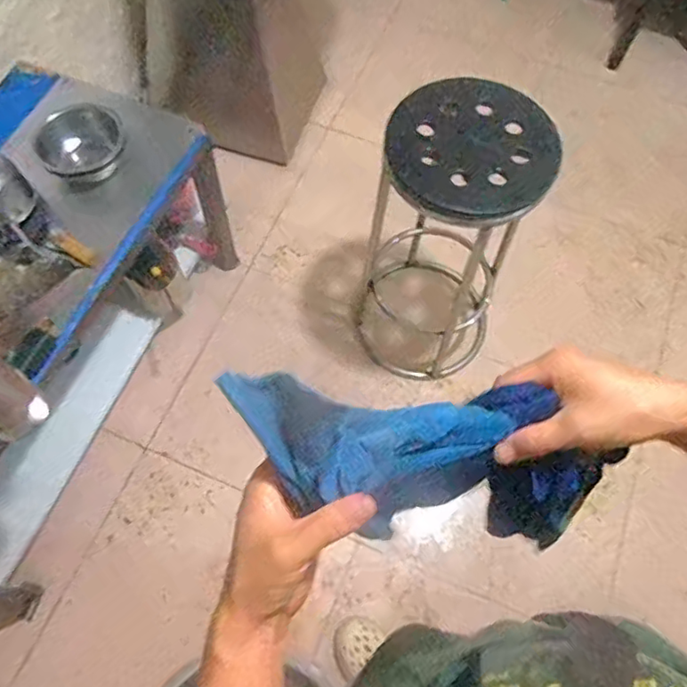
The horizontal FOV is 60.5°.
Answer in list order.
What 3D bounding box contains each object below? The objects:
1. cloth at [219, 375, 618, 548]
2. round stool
[{"bbox_3d":[0.070,0.091,0.428,0.306,0.116,0.095,16,61,-29],"label":"cloth"},{"bbox_3d":[0.225,-0.209,1.328,0.322,0.688,0.304,0,65,-1],"label":"round stool"}]

